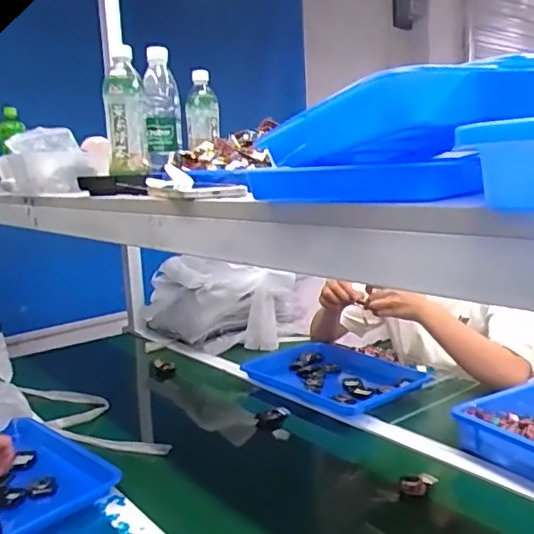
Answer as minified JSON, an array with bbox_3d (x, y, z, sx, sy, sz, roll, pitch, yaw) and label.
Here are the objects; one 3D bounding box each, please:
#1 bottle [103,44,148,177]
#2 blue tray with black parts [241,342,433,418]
[{"bbox_3d":[-0.223,-0.243,0.878,0.058,0.194,0.066,-7,10,-14],"label":"bottle"},{"bbox_3d":[0.135,0.225,1.186,0.254,0.040,0.361,-12,12,-38],"label":"blue tray with black parts"}]

